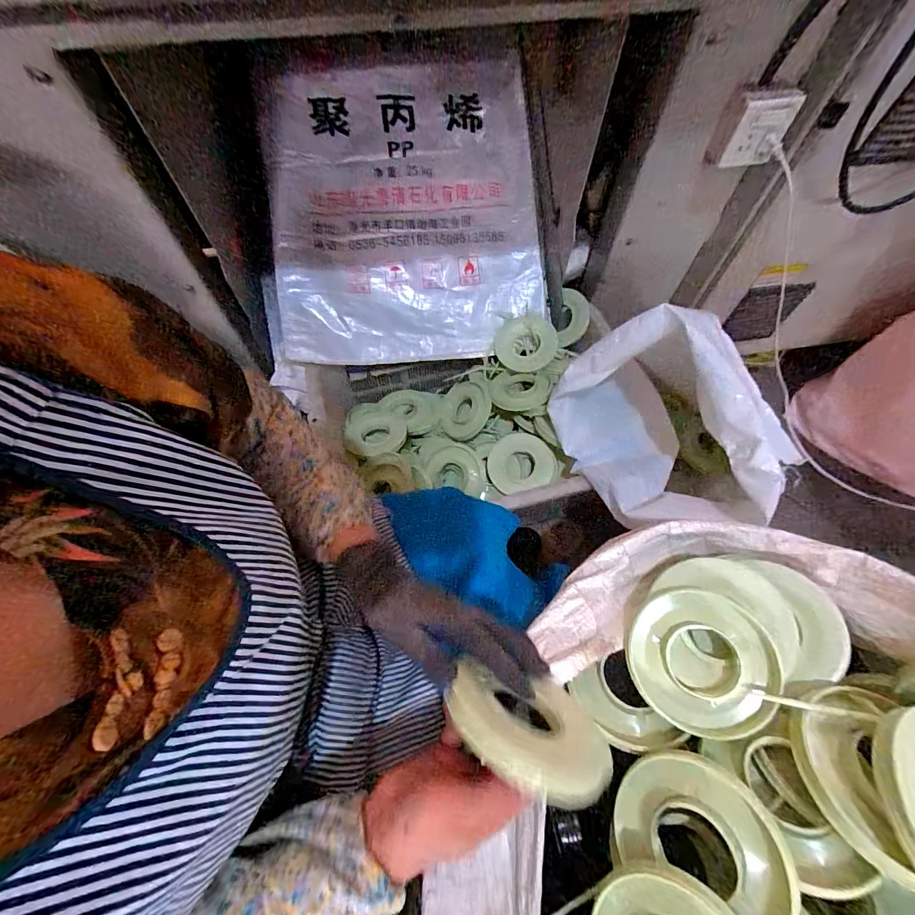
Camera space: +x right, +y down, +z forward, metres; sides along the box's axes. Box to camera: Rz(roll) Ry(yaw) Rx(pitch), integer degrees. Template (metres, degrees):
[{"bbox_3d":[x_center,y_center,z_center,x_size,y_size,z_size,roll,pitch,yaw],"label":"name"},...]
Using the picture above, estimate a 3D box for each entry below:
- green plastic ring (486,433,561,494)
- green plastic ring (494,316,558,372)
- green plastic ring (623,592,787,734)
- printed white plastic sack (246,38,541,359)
[{"bbox_3d":[0.132,0.010,0.828,0.138,0.022,0.119,-16,81,10],"label":"green plastic ring"},{"bbox_3d":[0.148,-0.249,0.879,0.131,0.012,0.125,-1,84,10],"label":"green plastic ring"},{"bbox_3d":[0.242,0.202,0.396,0.121,0.017,0.127,3,72,19],"label":"green plastic ring"},{"bbox_3d":[-0.107,-0.514,0.819,0.577,0.116,0.615,-5,101,-4],"label":"printed white plastic sack"}]

